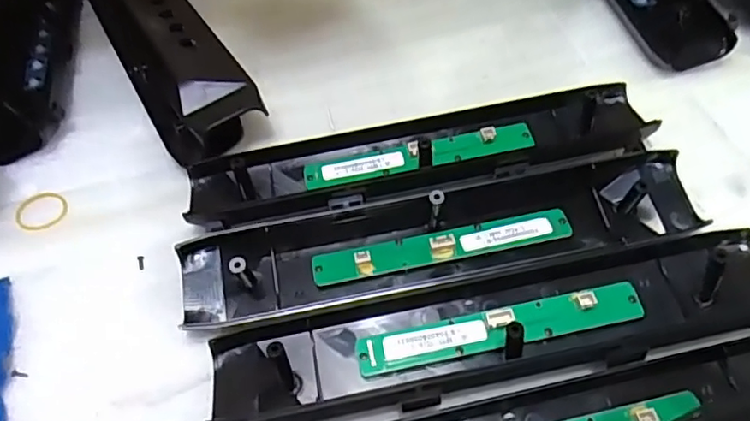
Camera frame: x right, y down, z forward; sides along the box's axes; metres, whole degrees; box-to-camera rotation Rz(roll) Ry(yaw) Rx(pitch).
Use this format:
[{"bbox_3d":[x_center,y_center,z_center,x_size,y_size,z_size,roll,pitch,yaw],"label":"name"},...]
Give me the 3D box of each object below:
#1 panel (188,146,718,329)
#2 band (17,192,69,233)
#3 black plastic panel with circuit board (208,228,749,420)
[{"bbox_3d":[0.036,0.015,0.318,0.271,0.023,0.049,-11,52,-4],"label":"panel"},{"bbox_3d":[-0.205,0.000,0.363,0.031,0.004,0.029,30,60,25],"label":"band"},{"bbox_3d":[0.057,0.051,0.276,0.268,0.022,0.061,-11,52,-4],"label":"black plastic panel with circuit board"}]

